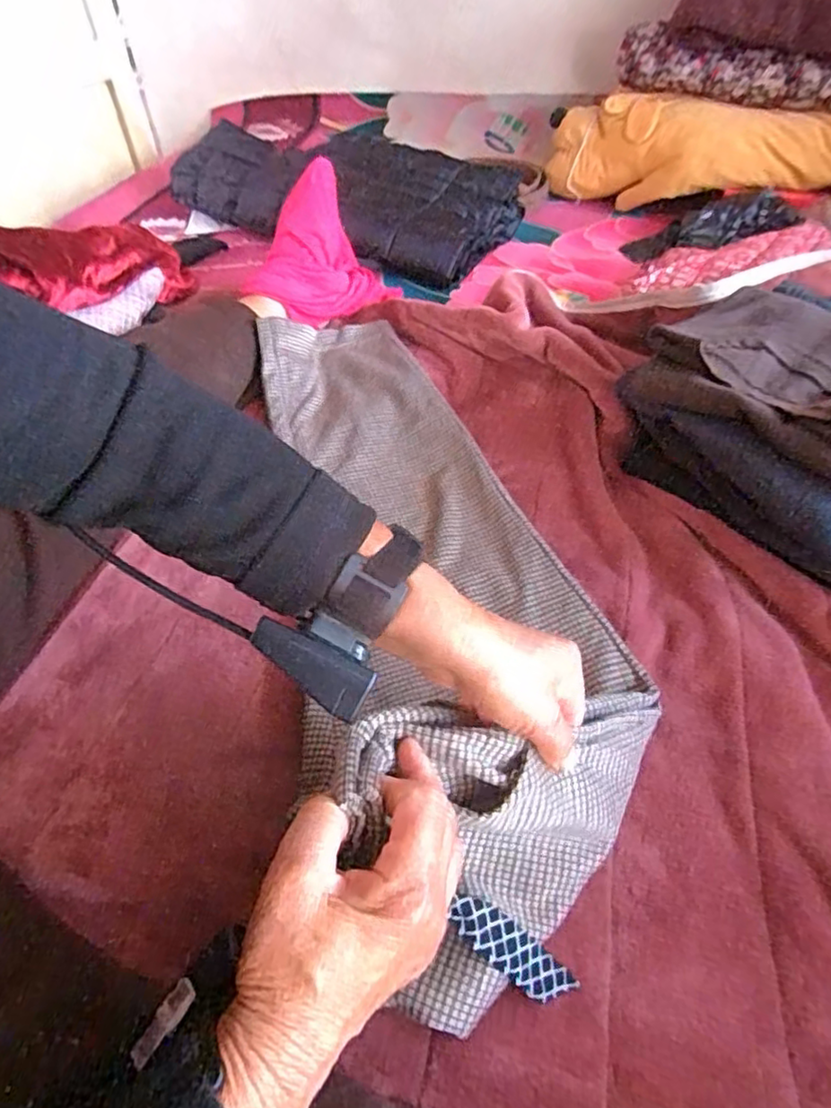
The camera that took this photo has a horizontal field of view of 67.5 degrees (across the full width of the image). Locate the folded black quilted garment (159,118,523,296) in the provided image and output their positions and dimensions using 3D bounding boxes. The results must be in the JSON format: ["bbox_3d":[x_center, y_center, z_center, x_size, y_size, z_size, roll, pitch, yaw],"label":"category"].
[{"bbox_3d":[-0.124,-0.657,1.112,0.612,0.107,0.293,28,56,23],"label":"folded black quilted garment"}]

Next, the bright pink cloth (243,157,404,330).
[{"bbox_3d":[-0.137,-0.411,0.852,0.130,0.197,0.205,23,54,20],"label":"bright pink cloth"}]

